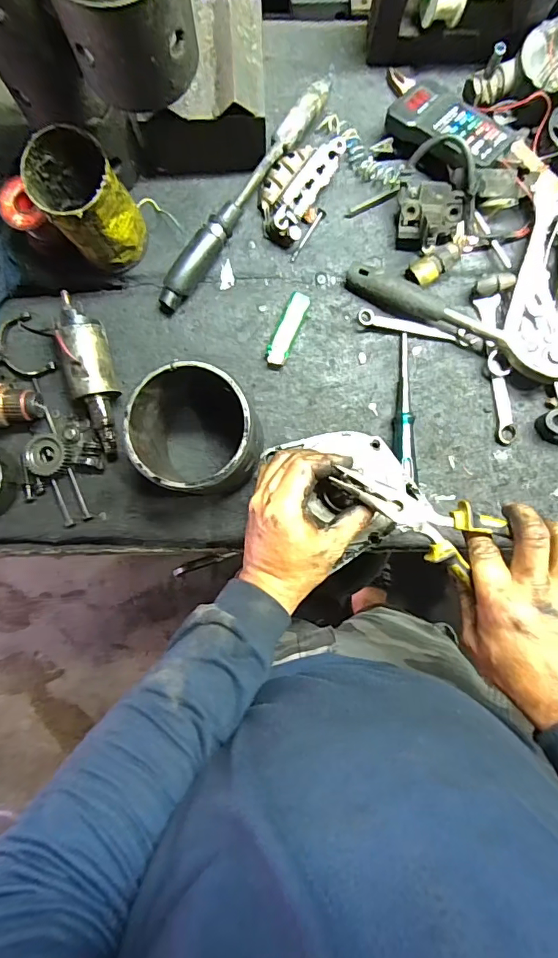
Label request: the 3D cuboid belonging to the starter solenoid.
[{"bbox_3d":[-0.192,-0.103,0.480,0.049,0.047,0.167,-12,100,-1],"label":"starter solenoid"}]

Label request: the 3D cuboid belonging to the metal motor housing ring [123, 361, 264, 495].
[{"bbox_3d":[-0.076,-0.044,0.444,0.107,0.110,0.111,0,86,0],"label":"metal motor housing ring"}]

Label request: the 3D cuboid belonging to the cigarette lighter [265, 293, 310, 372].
[{"bbox_3d":[0.009,-0.157,0.499,0.023,0.012,0.080,25,86,2],"label":"cigarette lighter"}]

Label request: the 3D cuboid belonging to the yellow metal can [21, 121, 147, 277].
[{"bbox_3d":[-0.179,-0.260,0.453,0.077,0.118,0.080,-39,87,-2],"label":"yellow metal can"}]

